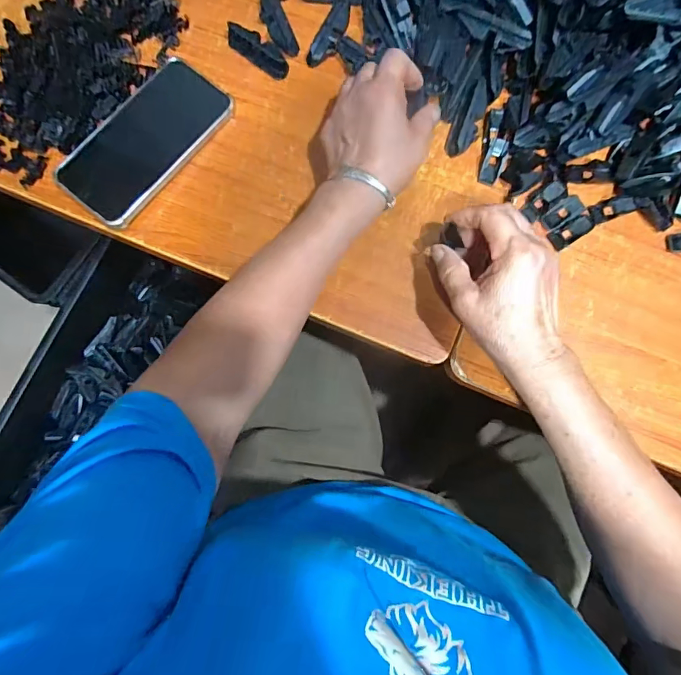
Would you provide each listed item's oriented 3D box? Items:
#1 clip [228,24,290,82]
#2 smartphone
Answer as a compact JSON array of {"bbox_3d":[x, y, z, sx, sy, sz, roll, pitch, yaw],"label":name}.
[{"bbox_3d":[-0.080,-0.283,0.430,0.069,0.016,0.025,40,85,7],"label":"clip"},{"bbox_3d":[-0.181,-0.185,0.412,0.083,0.010,0.166,38,80,1],"label":"smartphone"}]

